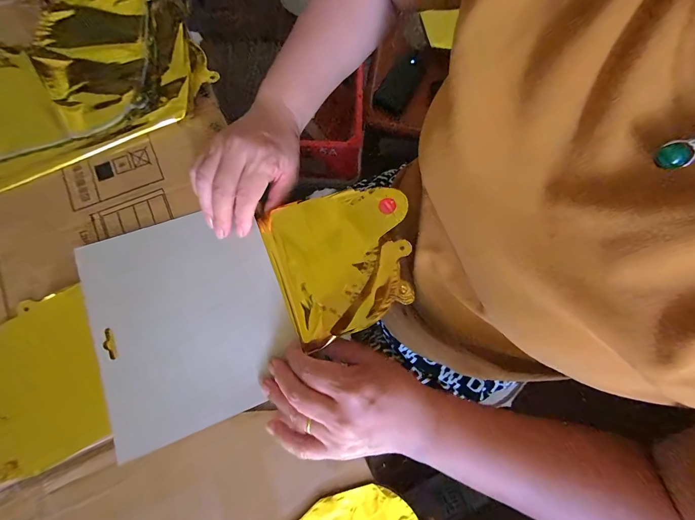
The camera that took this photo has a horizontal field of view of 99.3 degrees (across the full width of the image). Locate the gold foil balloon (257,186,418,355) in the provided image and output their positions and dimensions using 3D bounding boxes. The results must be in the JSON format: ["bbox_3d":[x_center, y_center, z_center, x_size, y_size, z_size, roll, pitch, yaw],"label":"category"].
[{"bbox_3d":[-0.004,-0.005,0.259,0.122,0.027,0.126,-21,78,-5],"label":"gold foil balloon"}]

